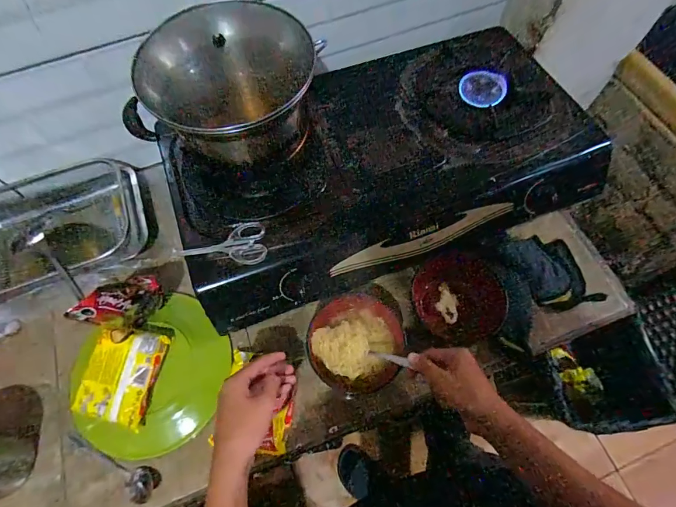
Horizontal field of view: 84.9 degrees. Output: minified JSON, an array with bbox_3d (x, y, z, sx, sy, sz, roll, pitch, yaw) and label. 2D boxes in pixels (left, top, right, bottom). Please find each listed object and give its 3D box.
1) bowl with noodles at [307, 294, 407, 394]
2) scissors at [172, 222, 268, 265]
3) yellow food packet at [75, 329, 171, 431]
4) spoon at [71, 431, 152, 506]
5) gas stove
[{"bbox_3d":[0.029,0.133,0.564,0.139,0.060,0.142,-1,65,1],"label":"bowl with noodles"},{"bbox_3d":[-0.169,-0.008,0.531,0.130,0.016,0.057,-8,65,-2],"label":"scissors"},{"bbox_3d":[-0.311,0.174,0.529,0.092,0.038,0.122,10,66,6],"label":"yellow food packet"},{"bbox_3d":[-0.327,0.301,0.528,0.169,0.020,0.035,15,66,22],"label":"spoon"},{"bbox_3d":[0.075,-0.151,0.634,0.671,0.134,0.343,-19,66,-7],"label":"gas stove"}]

